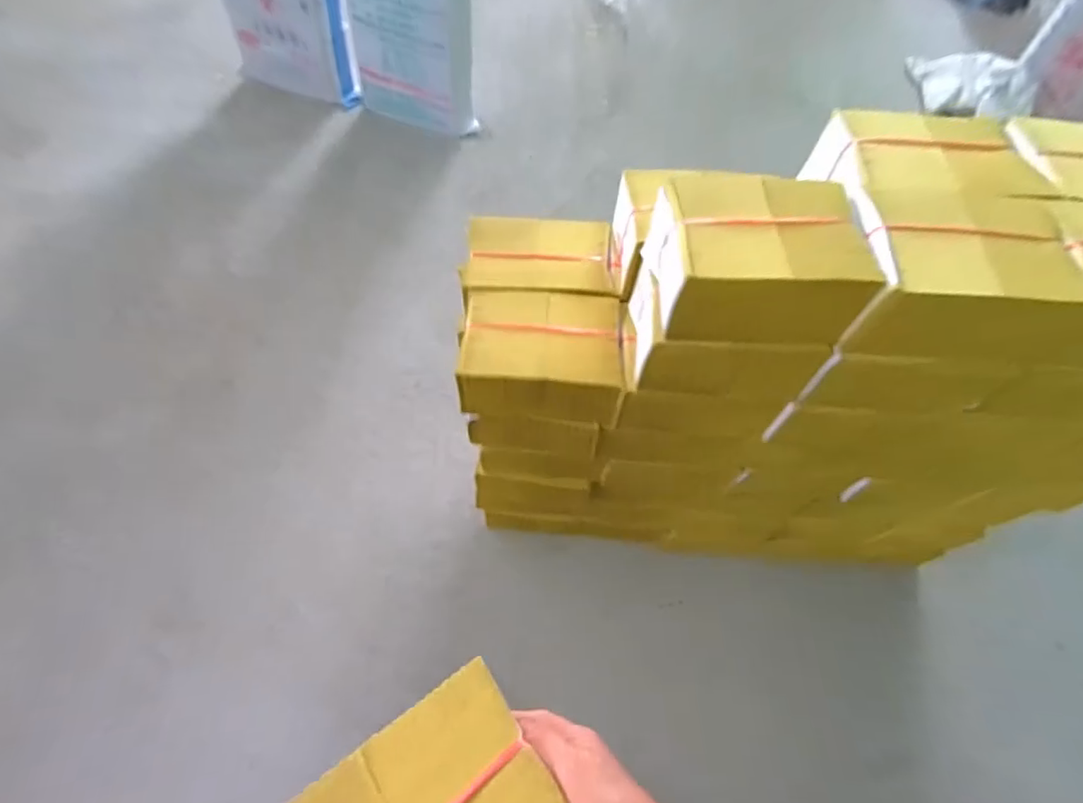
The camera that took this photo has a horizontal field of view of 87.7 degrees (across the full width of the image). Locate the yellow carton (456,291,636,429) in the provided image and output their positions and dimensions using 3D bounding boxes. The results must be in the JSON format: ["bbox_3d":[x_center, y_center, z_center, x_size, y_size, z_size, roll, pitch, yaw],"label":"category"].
[{"bbox_3d":[0.004,-0.068,0.875,0.248,0.117,0.160,6,59,-1],"label":"yellow carton"}]

